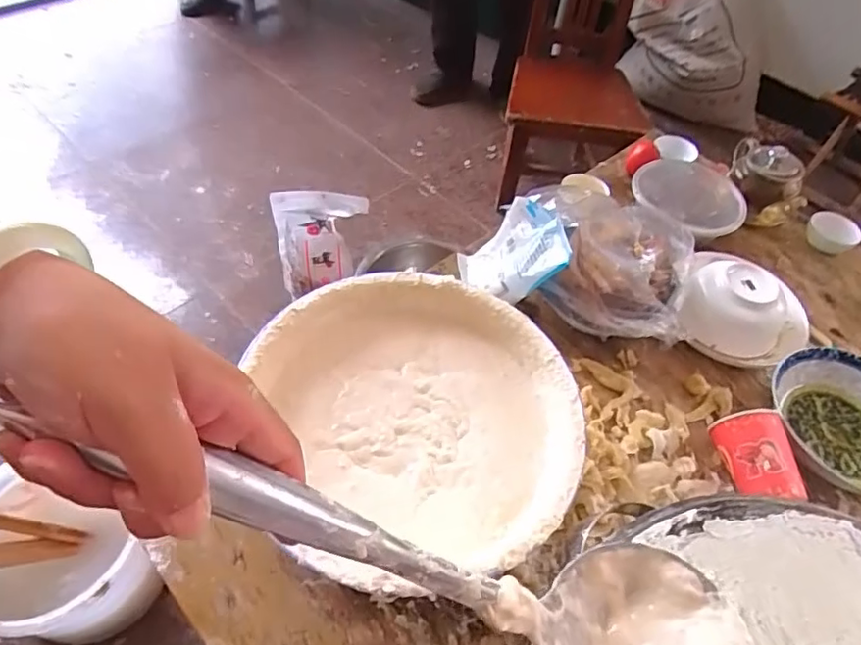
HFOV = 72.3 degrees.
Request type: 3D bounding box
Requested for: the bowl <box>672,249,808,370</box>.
[{"bbox_3d":[0.368,-0.010,0.697,0.149,0.064,0.138,3,52,-3],"label":"bowl"}]

